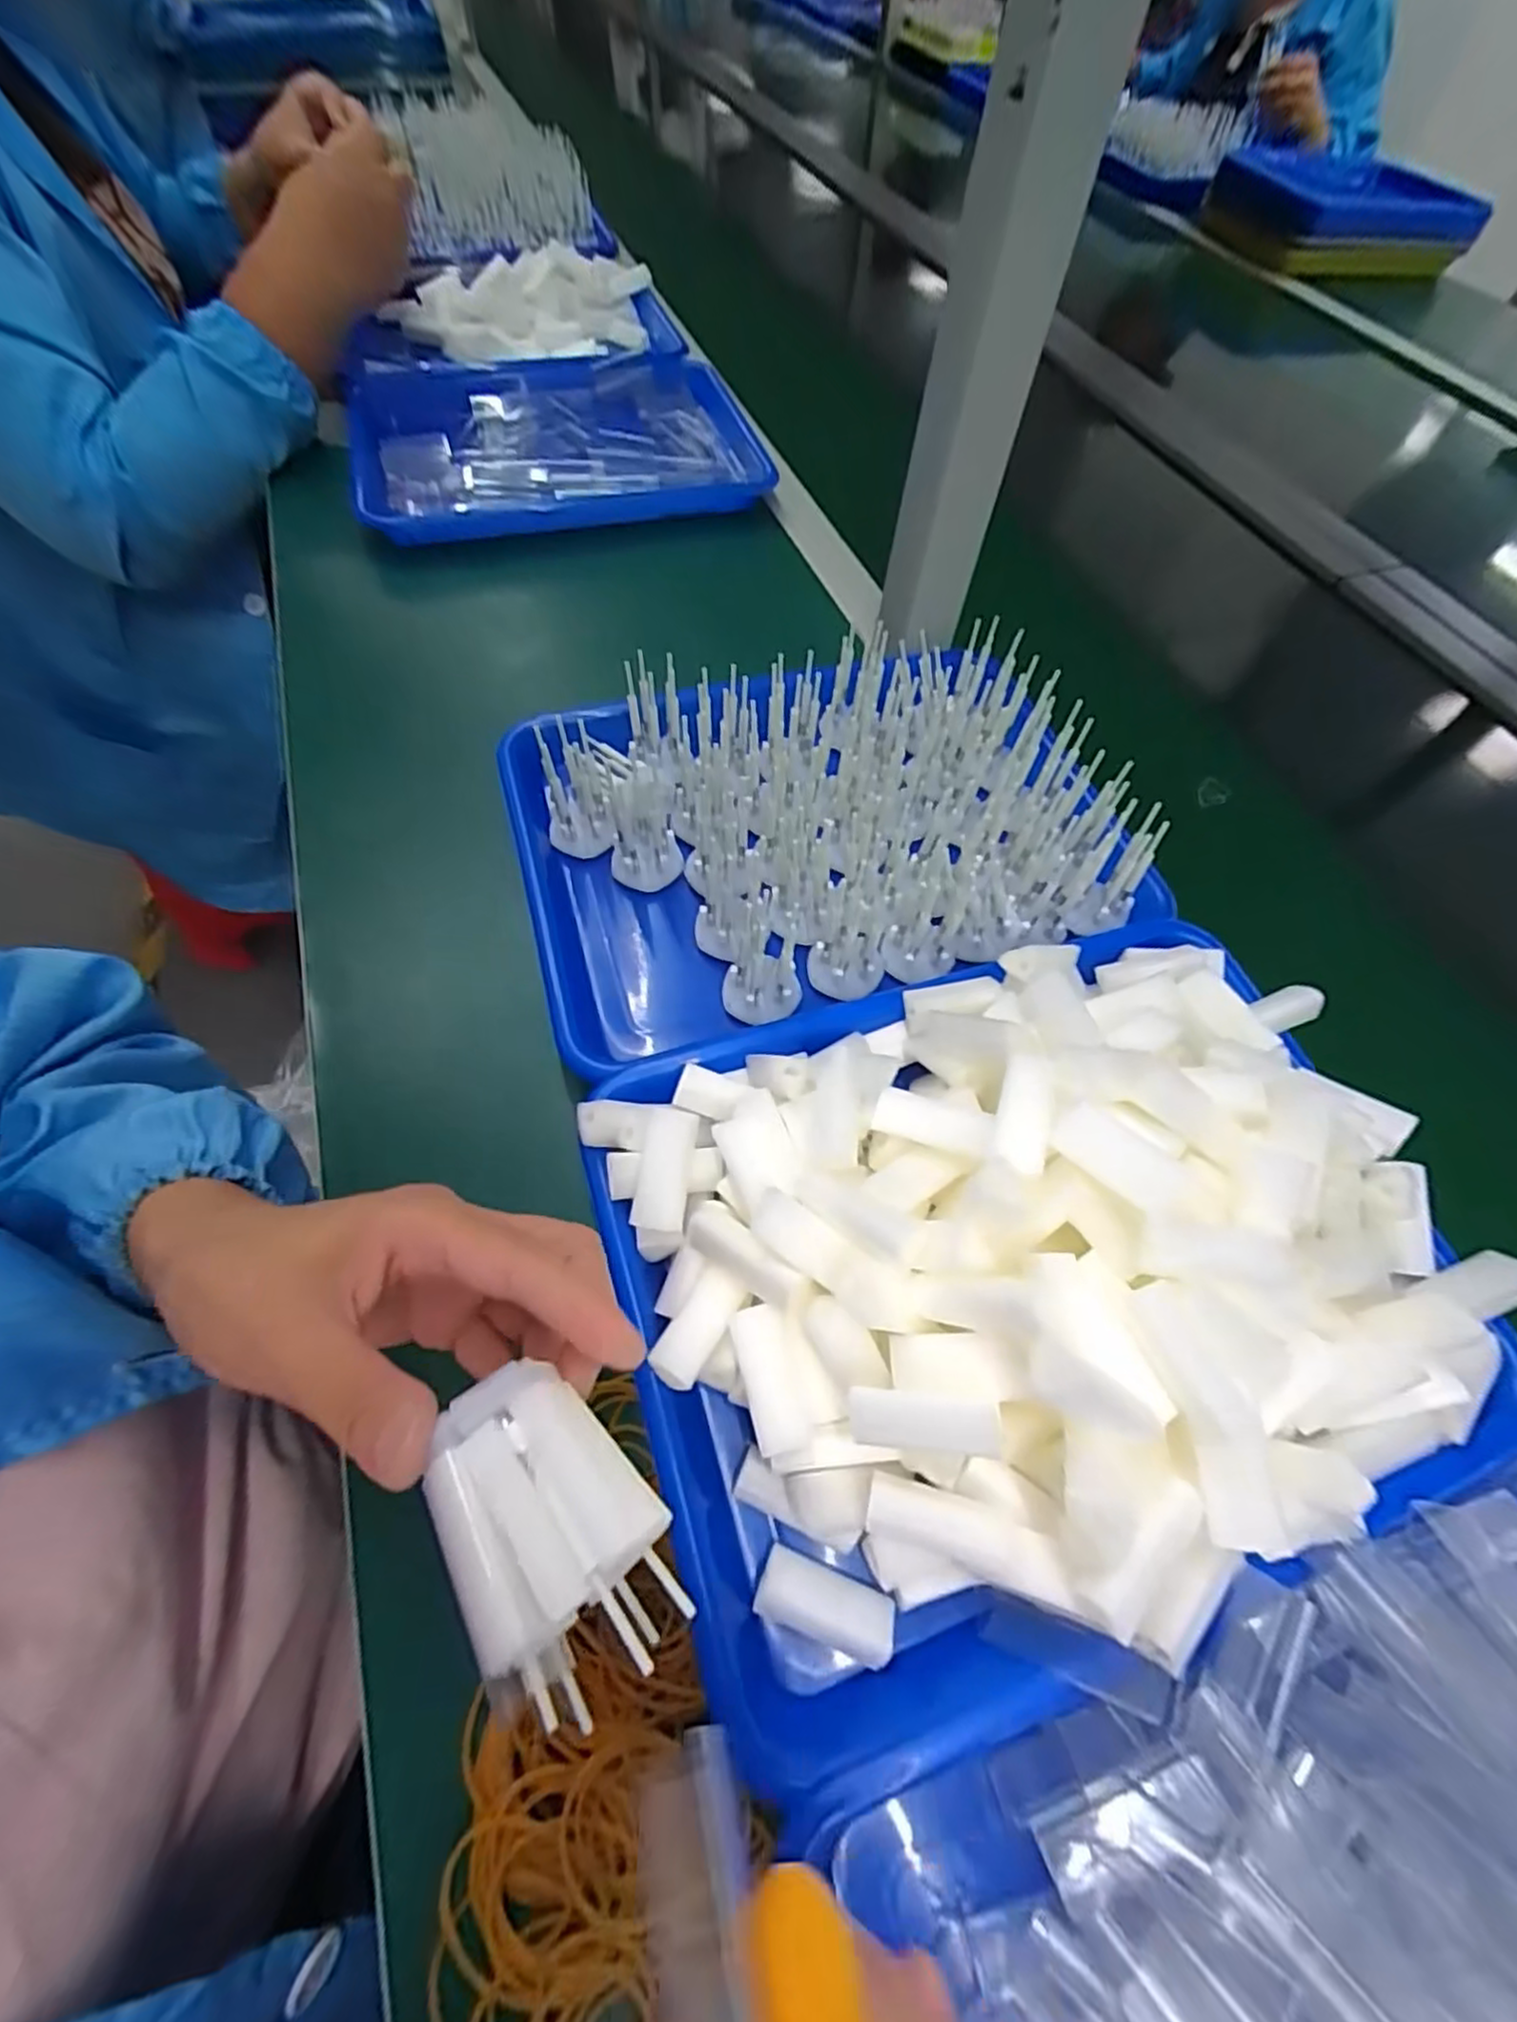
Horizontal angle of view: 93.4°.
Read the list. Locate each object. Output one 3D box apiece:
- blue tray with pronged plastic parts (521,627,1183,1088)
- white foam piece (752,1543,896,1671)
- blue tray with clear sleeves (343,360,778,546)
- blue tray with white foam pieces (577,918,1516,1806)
[{"bbox_3d":[0.033,-0.105,0.389,0.314,0.066,0.235,-12,62,-11],"label":"blue tray with pronged plastic parts"},{"bbox_3d":[0.023,0.204,0.245,0.046,0.011,0.020,20,61,7],"label":"white foam piece"},{"bbox_3d":[-0.179,-0.497,0.621,0.333,0.033,0.258,-11,62,-10],"label":"blue tray with clear sleeves"},{"bbox_3d":[0.113,0.084,0.273,0.319,0.095,0.241,-15,62,-12],"label":"blue tray with white foam pieces"}]

